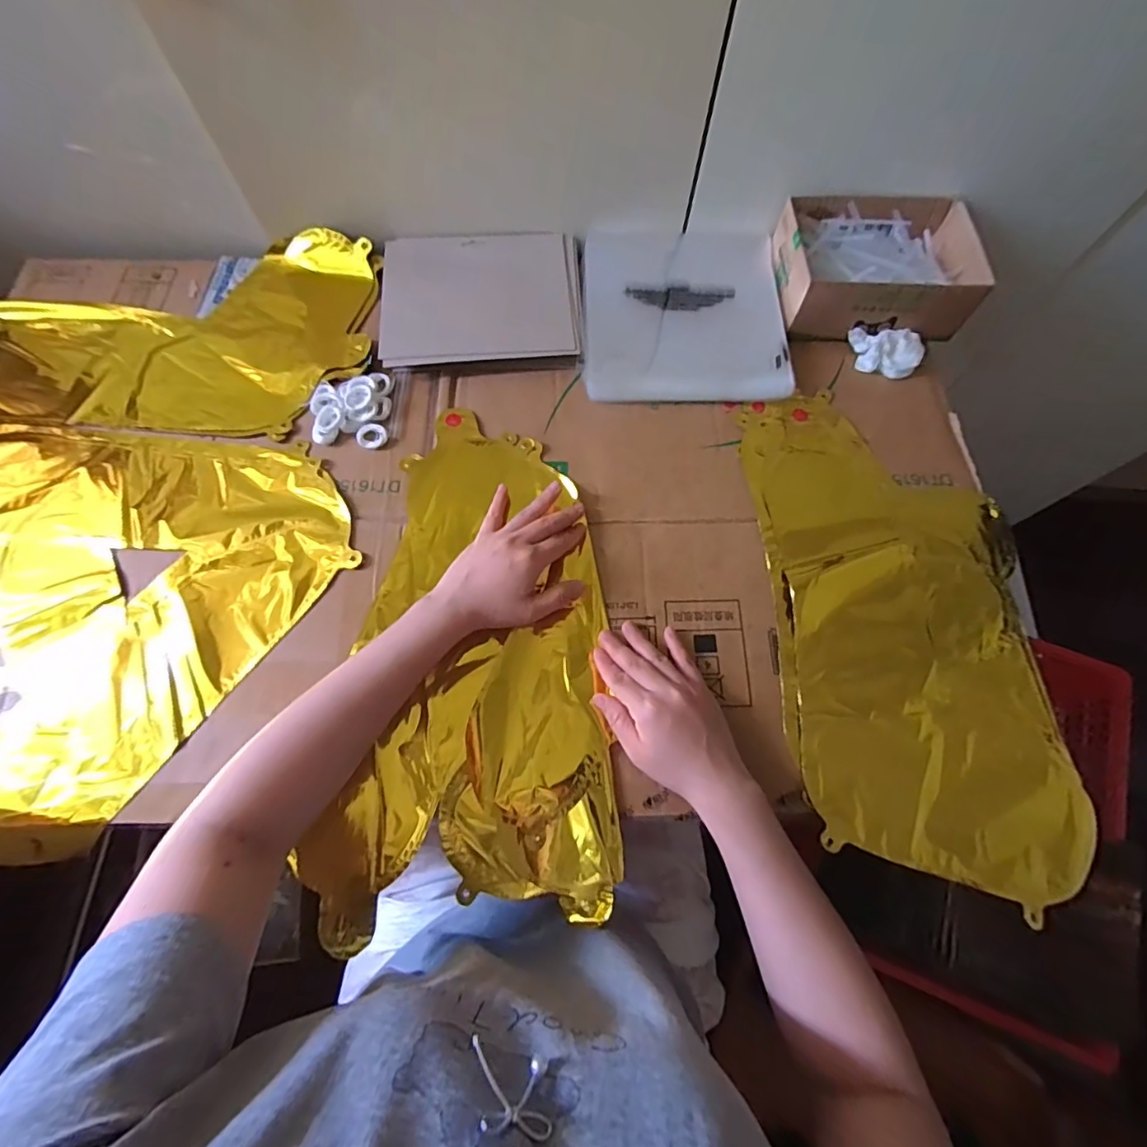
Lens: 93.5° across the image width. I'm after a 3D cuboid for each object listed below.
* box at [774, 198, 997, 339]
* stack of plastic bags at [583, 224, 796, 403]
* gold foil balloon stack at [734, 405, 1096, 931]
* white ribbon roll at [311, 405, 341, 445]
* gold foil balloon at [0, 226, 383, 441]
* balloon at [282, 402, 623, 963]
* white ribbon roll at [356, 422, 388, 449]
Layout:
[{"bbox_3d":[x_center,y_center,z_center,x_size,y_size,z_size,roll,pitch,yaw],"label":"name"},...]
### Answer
[{"bbox_3d":[0.314,-0.321,0.562,0.197,0.053,0.146,-2,70,-2],"label":"box"},{"bbox_3d":[0.112,-0.278,0.563,0.200,0.016,0.220,0,70,-1],"label":"stack of plastic bags"},{"bbox_3d":[0.284,0.032,0.464,0.221,0.014,0.428,-3,70,-2],"label":"gold foil balloon stack"},{"bbox_3d":[-0.231,-0.139,0.506,0.023,0.011,0.036,16,71,4],"label":"white ribbon roll"},{"bbox_3d":[-0.413,-0.241,0.548,0.403,0.030,0.233,-1,70,-2],"label":"gold foil balloon"},{"bbox_3d":[-0.086,0.056,0.451,0.218,0.024,0.412,-2,70,-2],"label":"balloon"},{"bbox_3d":[-0.189,-0.129,0.507,0.026,0.007,0.026,0,70,-1],"label":"white ribbon roll"}]

